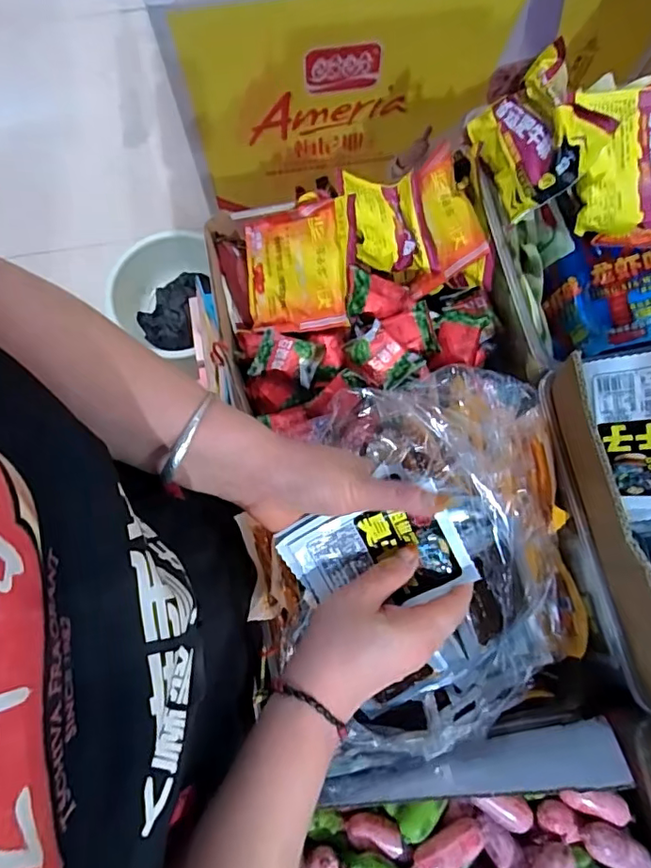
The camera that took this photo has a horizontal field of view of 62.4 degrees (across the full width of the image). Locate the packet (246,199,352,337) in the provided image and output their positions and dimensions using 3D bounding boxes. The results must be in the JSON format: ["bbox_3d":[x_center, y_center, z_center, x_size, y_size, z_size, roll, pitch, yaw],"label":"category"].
[{"bbox_3d":[-0.033,-0.177,0.585,0.122,0.018,0.131,-4,89,24],"label":"packet"}]

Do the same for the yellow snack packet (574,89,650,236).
[{"bbox_3d":[0.281,-0.242,0.473,0.107,0.021,0.132,6,83,11],"label":"yellow snack packet"}]

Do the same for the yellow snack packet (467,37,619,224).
[{"bbox_3d":[0.195,-0.274,0.493,0.056,0.103,0.121,-4,70,-37],"label":"yellow snack packet"}]

